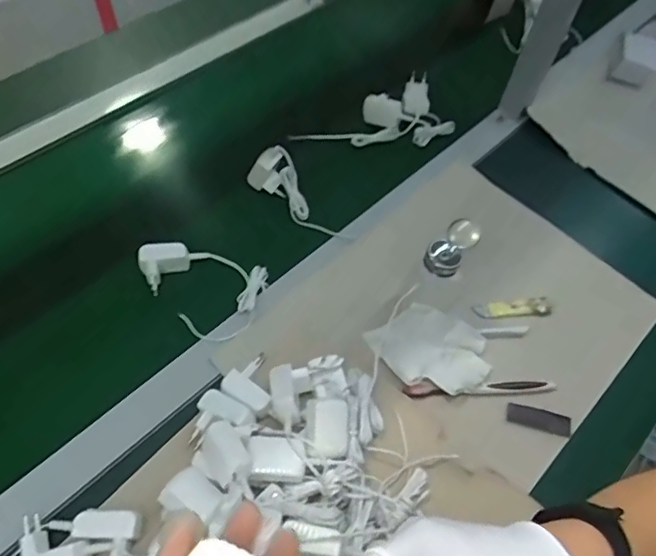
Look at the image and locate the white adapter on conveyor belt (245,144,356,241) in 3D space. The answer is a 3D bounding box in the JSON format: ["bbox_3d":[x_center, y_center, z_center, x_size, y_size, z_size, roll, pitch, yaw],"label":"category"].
[{"bbox_3d":[-0.037,-0.105,0.775,0.166,0.077,0.031,48,28,9],"label":"white adapter on conveyor belt"}]

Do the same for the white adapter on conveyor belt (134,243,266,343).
[{"bbox_3d":[-0.164,0.011,0.688,0.158,0.029,0.118,17,58,3],"label":"white adapter on conveyor belt"}]

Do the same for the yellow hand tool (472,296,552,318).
[{"bbox_3d":[0.243,0.041,0.734,0.104,0.019,0.021,-6,57,-9],"label":"yellow hand tool"}]

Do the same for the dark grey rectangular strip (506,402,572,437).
[{"bbox_3d":[0.244,0.162,0.641,0.074,0.006,0.027,14,58,1],"label":"dark grey rectangular strip"}]

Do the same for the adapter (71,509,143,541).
[{"bbox_3d":[-0.209,0.234,0.528,0.061,0.020,0.025,6,58,-4],"label":"adapter"}]

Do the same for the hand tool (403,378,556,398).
[{"bbox_3d":[0.182,0.129,0.658,0.186,0.018,0.019,0,59,-8],"label":"hand tool"}]

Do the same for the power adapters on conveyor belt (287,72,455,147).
[{"bbox_3d":[0.071,-0.241,0.879,0.242,0.089,0.094,-15,62,-16],"label":"power adapters on conveyor belt"}]

